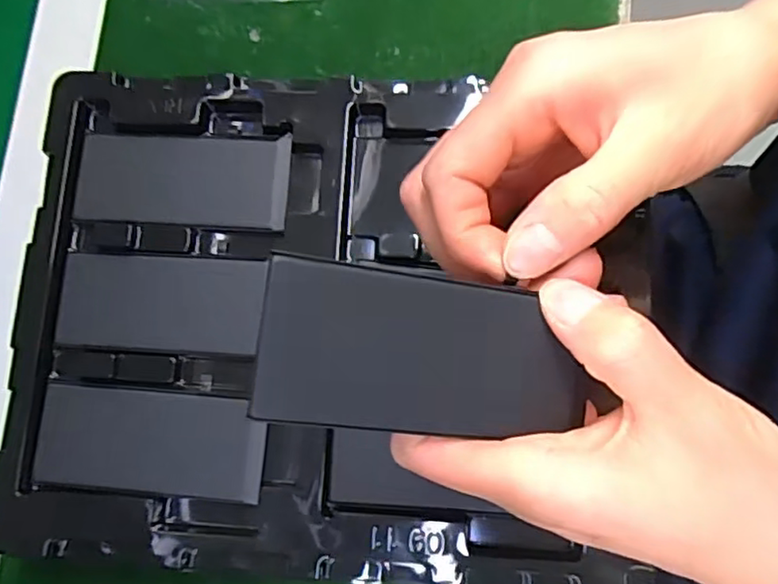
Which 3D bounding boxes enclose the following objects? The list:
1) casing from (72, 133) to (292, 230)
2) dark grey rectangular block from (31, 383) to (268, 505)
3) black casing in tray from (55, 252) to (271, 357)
[{"bbox_3d":[-0.095,-0.052,0.292,0.097,0.005,0.043,3,80,2],"label":"casing"},{"bbox_3d":[-0.102,0.064,0.271,0.098,0.004,0.042,5,80,2],"label":"dark grey rectangular block"},{"bbox_3d":[-0.102,0.005,0.282,0.091,0.005,0.042,3,80,2],"label":"black casing in tray"}]

